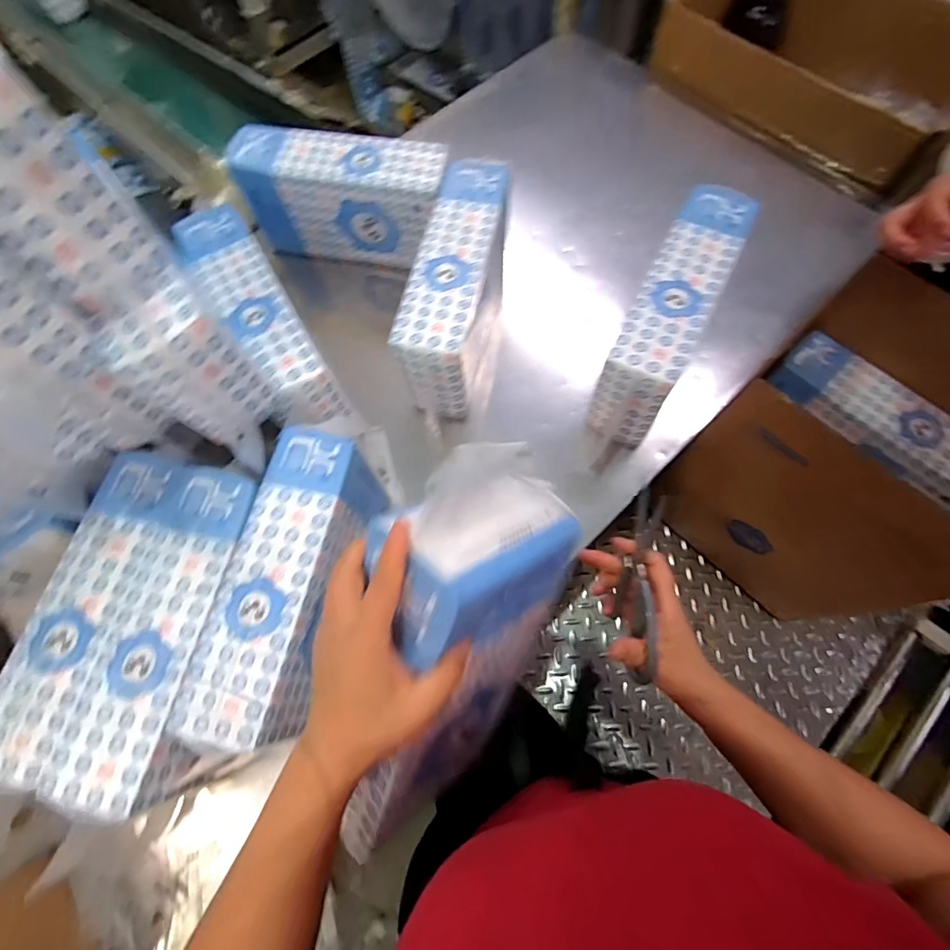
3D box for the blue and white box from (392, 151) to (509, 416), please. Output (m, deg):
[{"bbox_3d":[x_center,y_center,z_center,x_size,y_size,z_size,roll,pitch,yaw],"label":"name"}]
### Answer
[{"bbox_3d":[-0.026,-0.255,0.683,0.090,0.166,0.319,10,69,6],"label":"blue and white box"}]

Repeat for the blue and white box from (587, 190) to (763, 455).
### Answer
[{"bbox_3d":[0.261,-0.212,0.644,0.082,0.146,0.319,26,72,12],"label":"blue and white box"}]

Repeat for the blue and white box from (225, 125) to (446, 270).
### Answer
[{"bbox_3d":[-0.196,-0.428,0.749,0.308,0.156,0.096,11,70,6],"label":"blue and white box"}]

